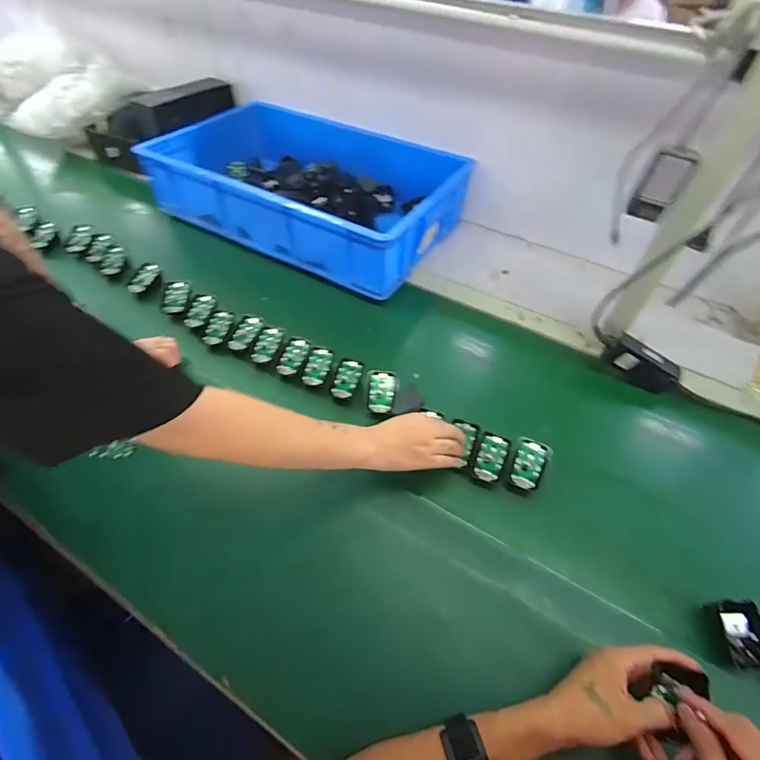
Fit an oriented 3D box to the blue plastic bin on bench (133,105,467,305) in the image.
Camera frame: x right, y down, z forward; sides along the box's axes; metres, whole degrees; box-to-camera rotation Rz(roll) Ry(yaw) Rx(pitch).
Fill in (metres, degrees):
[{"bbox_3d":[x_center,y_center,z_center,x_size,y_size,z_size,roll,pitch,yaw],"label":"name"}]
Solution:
[{"bbox_3d":[-0.172,-0.448,0.981,0.672,0.149,0.405,25,54,18],"label":"blue plastic bin on bench"}]

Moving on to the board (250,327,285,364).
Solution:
[{"bbox_3d":[-0.197,-0.062,0.738,0.046,0.008,0.072,12,68,10],"label":"board"}]

